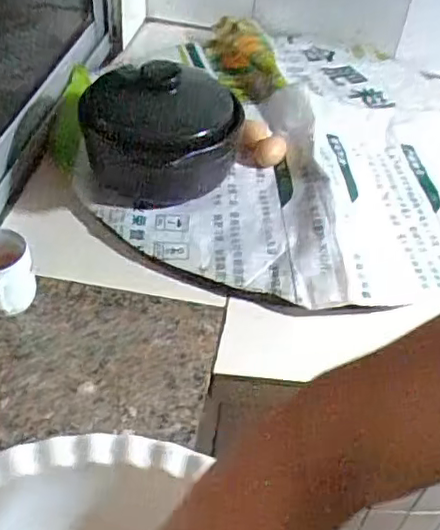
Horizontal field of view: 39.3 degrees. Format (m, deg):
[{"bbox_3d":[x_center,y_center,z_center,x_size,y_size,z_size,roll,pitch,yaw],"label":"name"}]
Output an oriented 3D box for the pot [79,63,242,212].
[{"bbox_3d":[-0.078,-0.203,0.888,0.203,0.143,0.210,3,45,-3],"label":"pot"}]

